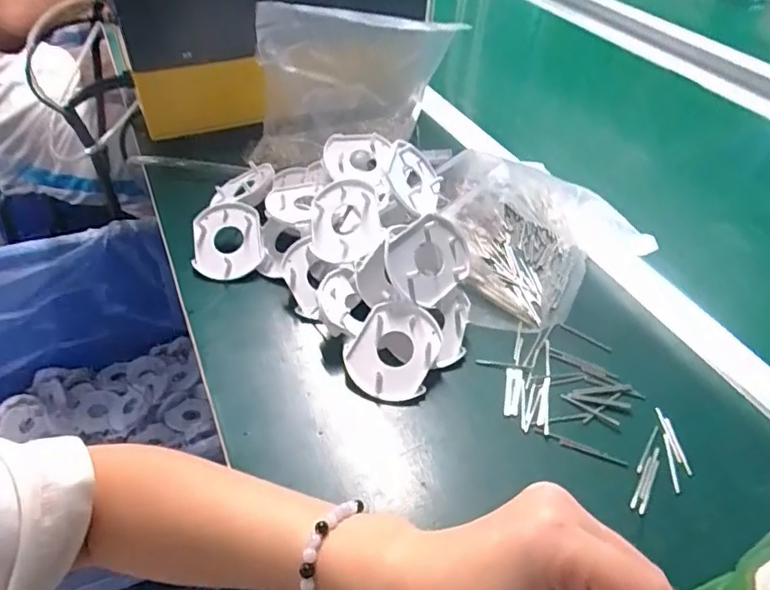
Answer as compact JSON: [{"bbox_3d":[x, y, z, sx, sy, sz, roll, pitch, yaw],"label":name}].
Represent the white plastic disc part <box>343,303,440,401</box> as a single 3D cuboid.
[{"bbox_3d":[0.007,0.038,0.395,0.059,0.010,0.070,20,75,8],"label":"white plastic disc part"}]

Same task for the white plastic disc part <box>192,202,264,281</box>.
[{"bbox_3d":[-0.136,-0.046,0.479,0.057,0.015,0.065,-8,82,-8],"label":"white plastic disc part"}]

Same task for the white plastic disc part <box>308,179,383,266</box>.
[{"bbox_3d":[-0.034,-0.058,0.443,0.061,0.015,0.069,-16,74,13],"label":"white plastic disc part"}]

